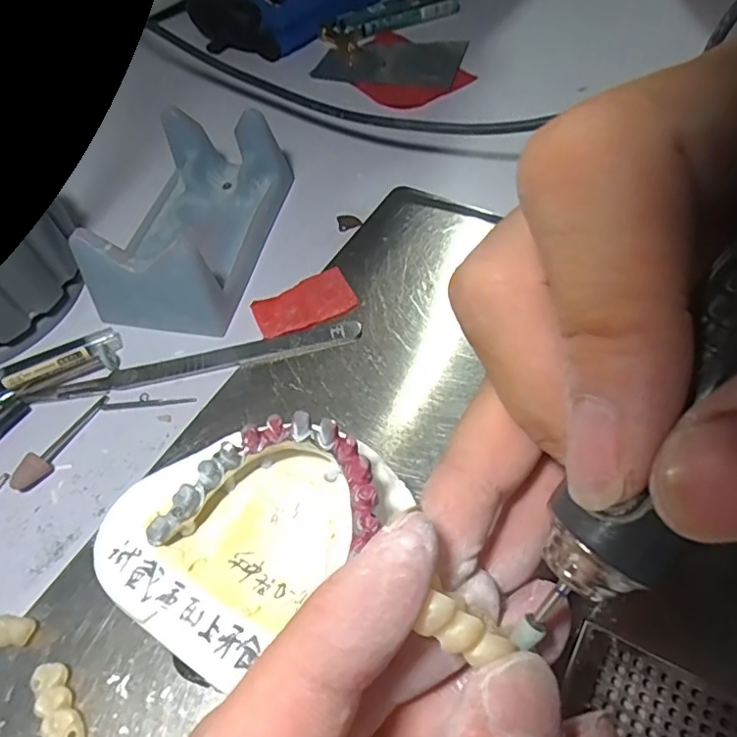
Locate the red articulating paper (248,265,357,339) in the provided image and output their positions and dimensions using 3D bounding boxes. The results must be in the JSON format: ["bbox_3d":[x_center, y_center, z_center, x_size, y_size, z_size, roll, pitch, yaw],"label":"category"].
[{"bbox_3d":[-0.028,-0.029,0.241,0.043,0.004,0.028,-23,57,-10],"label":"red articulating paper"}]

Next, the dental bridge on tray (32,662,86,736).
[{"bbox_3d":[-0.087,0.100,0.157,0.009,0.008,0.031,-29,58,-14],"label":"dental bridge on tray"}]

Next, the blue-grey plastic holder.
[{"bbox_3d":[-0.081,-0.071,0.252,0.061,0.041,0.103,8,57,10],"label":"blue-grey plastic holder"}]

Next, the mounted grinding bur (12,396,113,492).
[{"bbox_3d":[-0.118,0.026,0.210,0.009,0.008,0.044,17,59,16],"label":"mounted grinding bur"}]

